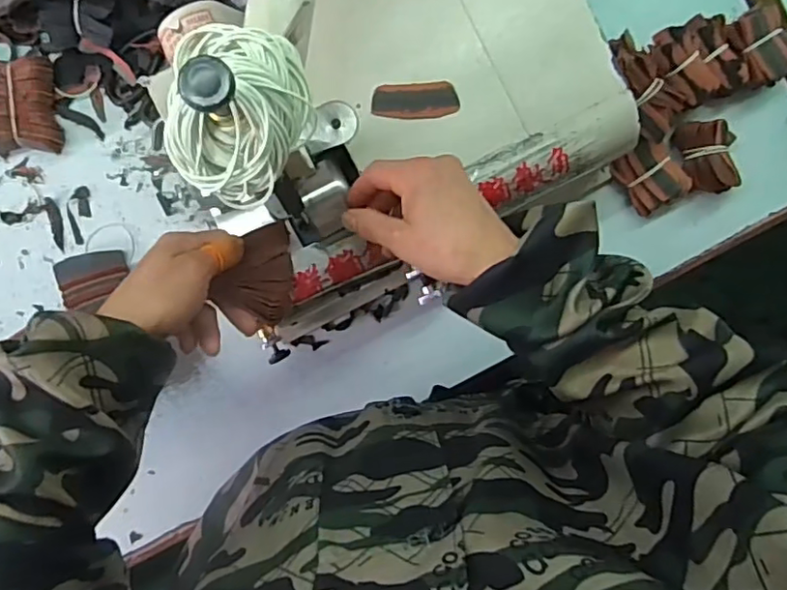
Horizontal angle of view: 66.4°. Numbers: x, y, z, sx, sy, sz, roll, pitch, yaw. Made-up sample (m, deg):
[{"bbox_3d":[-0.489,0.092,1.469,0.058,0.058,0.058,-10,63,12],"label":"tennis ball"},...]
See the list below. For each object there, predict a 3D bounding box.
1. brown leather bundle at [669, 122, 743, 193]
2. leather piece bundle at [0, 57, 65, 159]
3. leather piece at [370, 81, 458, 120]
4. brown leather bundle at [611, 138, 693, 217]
[{"bbox_3d":[0.318,-0.138,0.607,0.060,0.036,0.072,-5,92,-2],"label":"brown leather bundle"},{"bbox_3d":[-0.371,-0.188,0.600,0.065,0.031,0.091,-5,92,-2],"label":"leather piece bundle"},{"bbox_3d":[0.017,-0.154,0.476,0.067,0.004,0.028,-4,92,-2],"label":"leather piece"},{"bbox_3d":[0.257,-0.121,0.602,0.053,0.042,0.072,-37,93,0],"label":"brown leather bundle"}]

